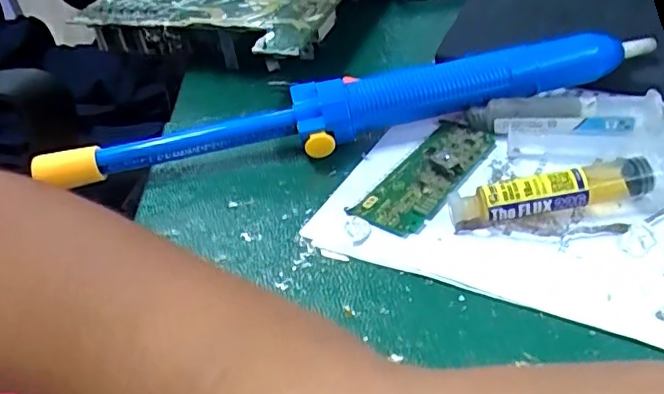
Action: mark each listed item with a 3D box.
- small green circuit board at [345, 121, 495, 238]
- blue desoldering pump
[{"bbox_3d":[0.047,-0.012,0.284,0.034,0.010,0.087,22,47,33],"label":"small green circuit board"},{"bbox_3d":[0.006,-0.043,0.306,0.310,0.033,0.032,-10,38,-2],"label":"blue desoldering pump"}]

